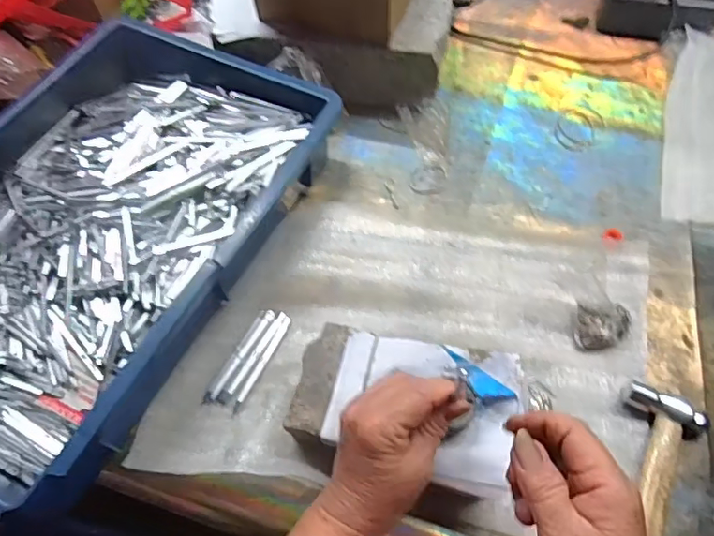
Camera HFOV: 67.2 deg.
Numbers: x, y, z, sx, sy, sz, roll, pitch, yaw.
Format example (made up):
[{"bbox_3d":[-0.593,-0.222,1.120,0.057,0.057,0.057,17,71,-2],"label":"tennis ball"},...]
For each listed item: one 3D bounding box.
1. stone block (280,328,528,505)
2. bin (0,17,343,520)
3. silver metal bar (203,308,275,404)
[{"bbox_3d":[0.037,0.107,0.408,0.162,0.048,0.100,8,61,8],"label":"stone block"},{"bbox_3d":[-0.236,-0.038,0.494,0.286,0.074,0.432,24,64,16],"label":"bin"},{"bbox_3d":[-0.101,0.075,0.465,0.013,0.005,0.094,23,64,16],"label":"silver metal bar"}]

